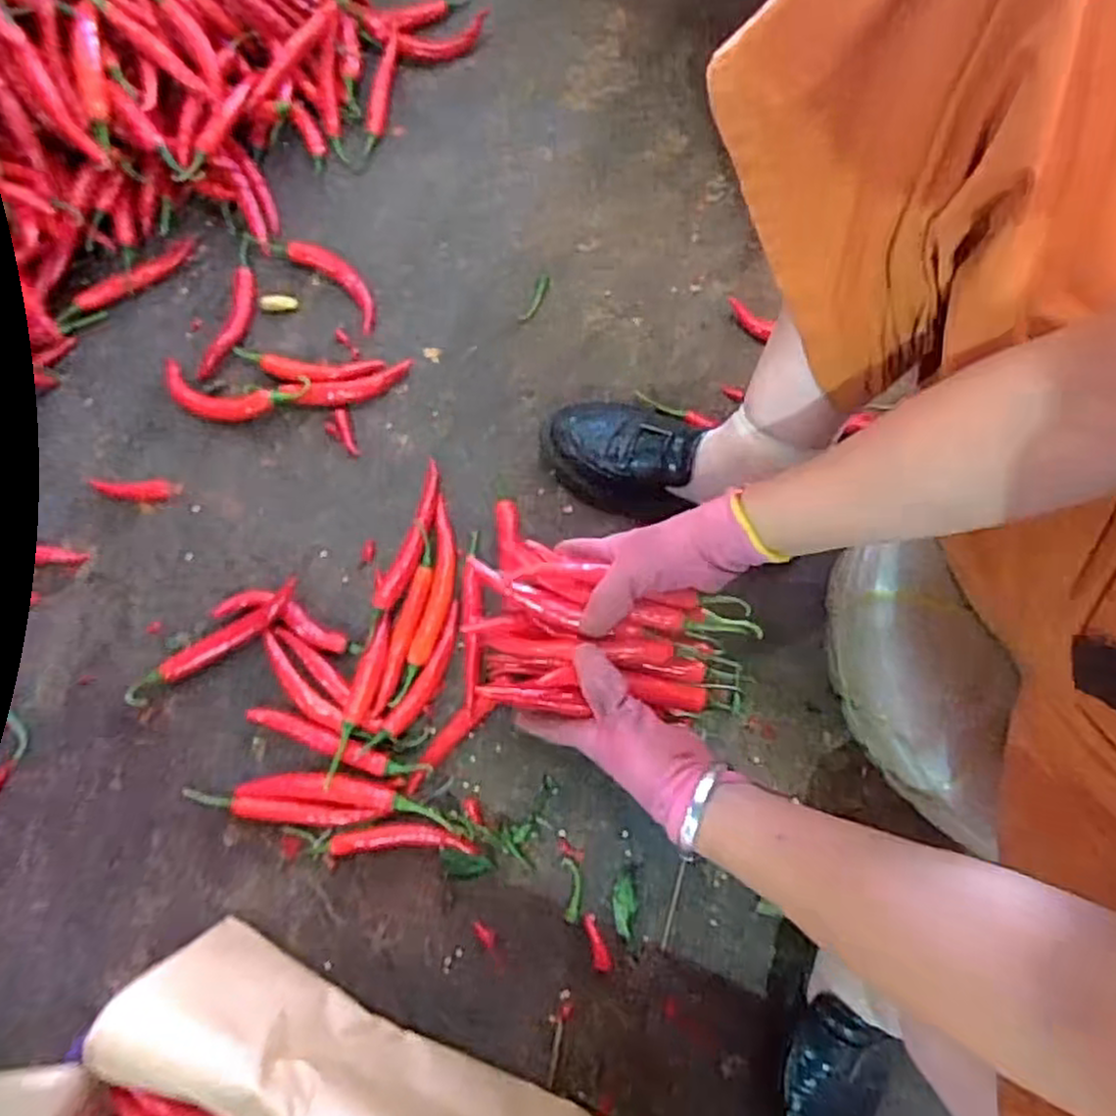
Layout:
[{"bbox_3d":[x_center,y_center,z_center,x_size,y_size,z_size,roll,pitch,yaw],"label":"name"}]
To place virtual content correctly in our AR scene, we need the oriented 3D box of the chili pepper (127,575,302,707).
[{"bbox_3d":[-0.293,0.074,0.626,0.170,0.026,0.025,-31,79,-6],"label":"chili pepper"}]

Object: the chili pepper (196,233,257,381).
[{"bbox_3d":[-0.308,-0.239,0.700,0.031,0.015,0.142,17,78,4],"label":"chili pepper"}]

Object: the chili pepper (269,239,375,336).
[{"bbox_3d":[-0.215,-0.271,0.708,0.130,0.018,0.043,41,81,9],"label":"chili pepper"}]

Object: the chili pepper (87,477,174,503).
[{"bbox_3d":[-0.388,-0.065,0.669,0.066,0.011,0.022,4,78,2],"label":"chili pepper"}]

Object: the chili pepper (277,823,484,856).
[{"bbox_3d":[-0.145,0.227,0.596,0.154,0.015,0.023,0,78,1],"label":"chili pepper"}]

